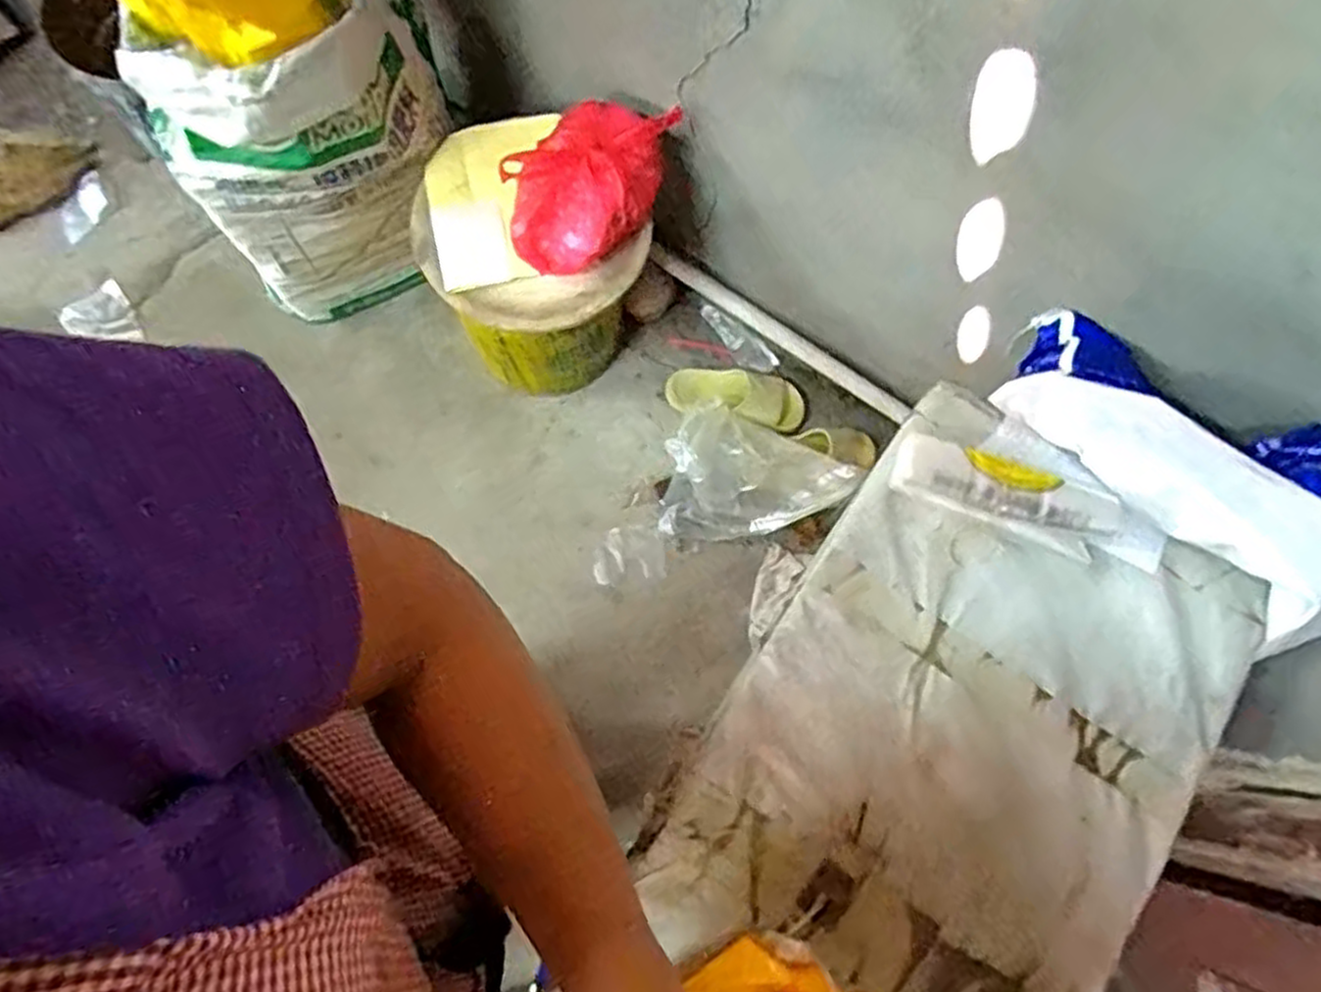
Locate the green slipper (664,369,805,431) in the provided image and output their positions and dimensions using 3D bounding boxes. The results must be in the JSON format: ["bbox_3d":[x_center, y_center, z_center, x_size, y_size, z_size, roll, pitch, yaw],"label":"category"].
[{"bbox_3d":[0.130,-0.173,1.333,0.241,0.059,0.096,14,72,2],"label":"green slipper"}]

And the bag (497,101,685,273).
[{"bbox_3d":[-0.100,-0.405,1.011,0.166,0.095,0.242,33,74,8],"label":"bag"}]

